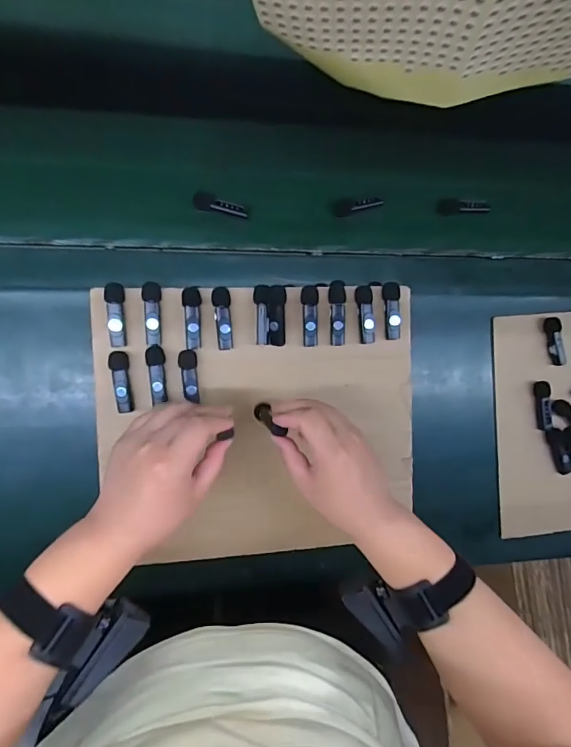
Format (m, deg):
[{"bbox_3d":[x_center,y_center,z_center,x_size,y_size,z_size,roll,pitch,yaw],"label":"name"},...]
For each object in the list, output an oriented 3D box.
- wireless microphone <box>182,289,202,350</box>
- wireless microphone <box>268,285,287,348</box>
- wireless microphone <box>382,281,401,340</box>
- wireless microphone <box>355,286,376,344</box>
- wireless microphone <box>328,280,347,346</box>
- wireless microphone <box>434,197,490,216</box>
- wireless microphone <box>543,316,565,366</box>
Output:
[{"bbox_3d":[-0.097,-0.059,0.463,0.020,0.011,0.064,-4,90,-9],"label":"wireless microphone"},{"bbox_3d":[-0.009,-0.061,0.472,0.019,0.010,0.064,-2,104,-8],"label":"wireless microphone"},{"bbox_3d":[0.122,-0.071,0.497,0.019,0.010,0.064,-6,90,-9],"label":"wireless microphone"},{"bbox_3d":[0.090,-0.066,0.492,0.019,0.010,0.065,-5,90,-9],"label":"wireless microphone"},{"bbox_3d":[0.057,-0.068,0.490,0.019,0.012,0.072,0,89,-9],"label":"wireless microphone"},{"bbox_3d":[0.232,-0.218,0.572,0.070,0.022,0.022,3,91,4],"label":"wireless microphone"},{"bbox_3d":[0.355,-0.042,0.581,0.015,0.022,0.063,-15,91,-9],"label":"wireless microphone"}]

